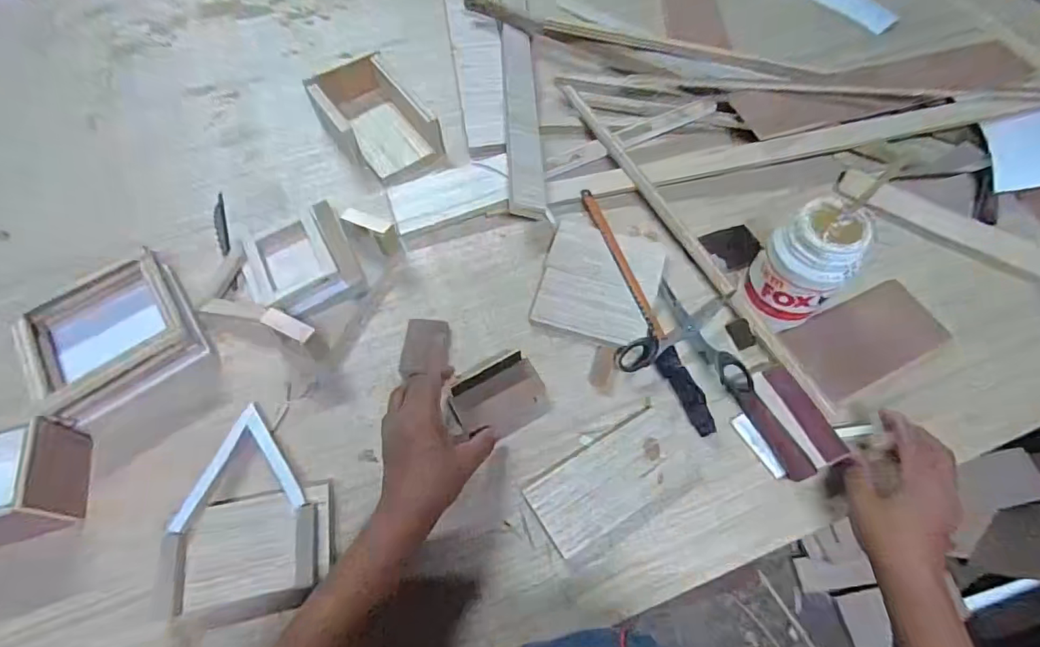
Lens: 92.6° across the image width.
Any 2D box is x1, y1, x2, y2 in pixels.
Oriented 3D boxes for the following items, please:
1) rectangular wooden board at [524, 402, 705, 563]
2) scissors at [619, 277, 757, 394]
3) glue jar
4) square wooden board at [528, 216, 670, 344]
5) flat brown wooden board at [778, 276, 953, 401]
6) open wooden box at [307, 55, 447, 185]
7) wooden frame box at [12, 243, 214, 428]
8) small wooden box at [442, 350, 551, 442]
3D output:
[{"bbox_3d":[0.086,0.145,0.462,0.150,0.009,0.073,-29,66,-15],"label":"rectangular wooden board"},{"bbox_3d":[0.174,0.006,0.522,0.129,0.018,0.109,12,62,6],"label":"scissors"},{"bbox_3d":[0.274,-0.054,0.486,0.071,0.121,0.076,0,62,0],"label":"glue jar"},{"bbox_3d":[0.091,-0.050,0.559,0.127,0.004,0.142,16,63,8],"label":"square wooden board"},{"bbox_3d":[0.371,0.014,0.532,0.159,0.012,0.085,-25,62,-4],"label":"flat brown wooden board"},{"bbox_3d":[-0.188,-0.272,0.656,0.123,0.055,0.187,-35,67,-17],"label":"open wooden box"},{"bbox_3d":[-0.418,0.010,0.507,0.149,0.051,0.146,-37,68,-18],"label":"wooden frame box"},{"bbox_3d":[-0.020,0.075,0.487,0.088,0.012,0.067,-28,90,-18],"label":"small wooden box"}]

